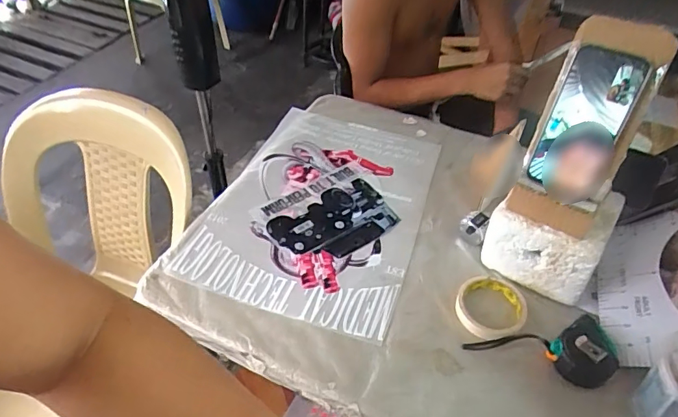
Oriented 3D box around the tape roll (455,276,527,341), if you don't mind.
[{"bbox_3d":[0.209,0.132,0.648,0.103,0.015,0.091,-23,52,-21],"label":"tape roll"}]

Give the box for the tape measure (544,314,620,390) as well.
[{"bbox_3d":[0.302,0.182,0.588,0.068,0.042,0.067,-23,51,-23],"label":"tape measure"}]

